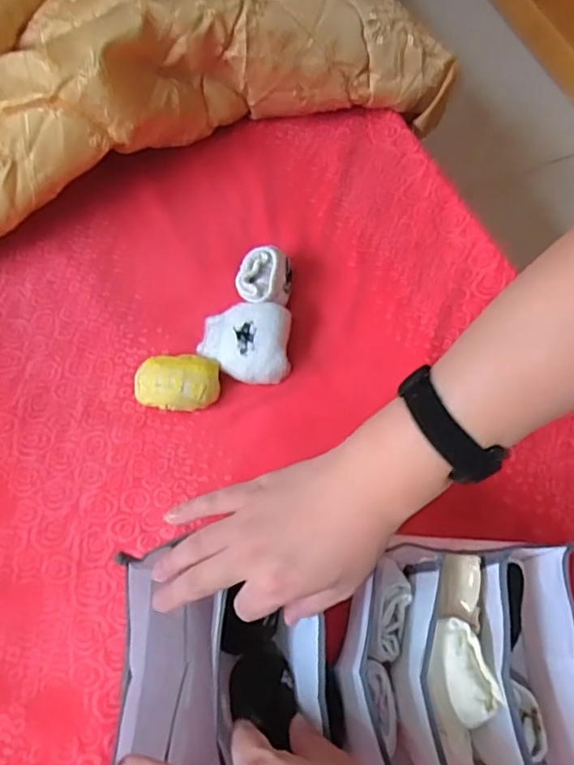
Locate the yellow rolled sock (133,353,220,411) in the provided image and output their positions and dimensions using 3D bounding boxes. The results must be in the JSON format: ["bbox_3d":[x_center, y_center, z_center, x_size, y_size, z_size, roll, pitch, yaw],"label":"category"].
[{"bbox_3d":[-0.106,0.000,0.558,0.081,0.042,0.053,-3,68,-4],"label":"yellow rolled sock"}]

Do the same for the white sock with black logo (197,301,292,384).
[{"bbox_3d":[-0.042,-0.040,0.575,0.090,0.048,0.079,2,68,-2],"label":"white sock with black logo"}]

